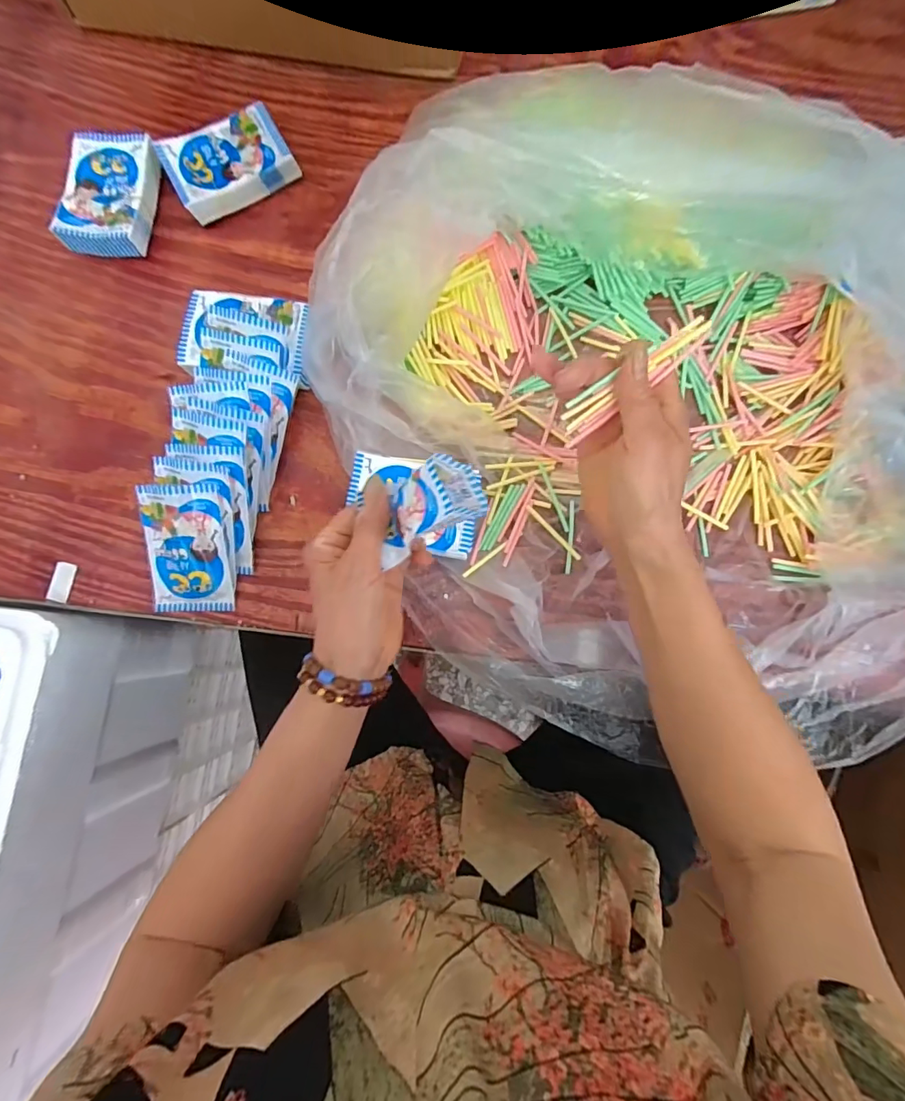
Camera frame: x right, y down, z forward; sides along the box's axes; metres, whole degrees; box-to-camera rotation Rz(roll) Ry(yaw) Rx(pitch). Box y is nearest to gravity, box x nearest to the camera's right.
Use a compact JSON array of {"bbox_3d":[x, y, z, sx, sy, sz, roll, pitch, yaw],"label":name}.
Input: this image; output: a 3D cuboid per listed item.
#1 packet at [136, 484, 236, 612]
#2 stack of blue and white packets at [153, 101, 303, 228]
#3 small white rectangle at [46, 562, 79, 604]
[{"bbox_3d":[-0.214,0.000,0.399,0.064,0.008,0.105,0,106,-2],"label":"packet"},{"bbox_3d":[-0.206,-0.357,0.460,0.106,0.030,0.072,-29,82,-4],"label":"stack of blue and white packets"},{"bbox_3d":[-0.329,0.027,0.417,0.017,0.006,0.033,10,81,2],"label":"small white rectangle"}]

